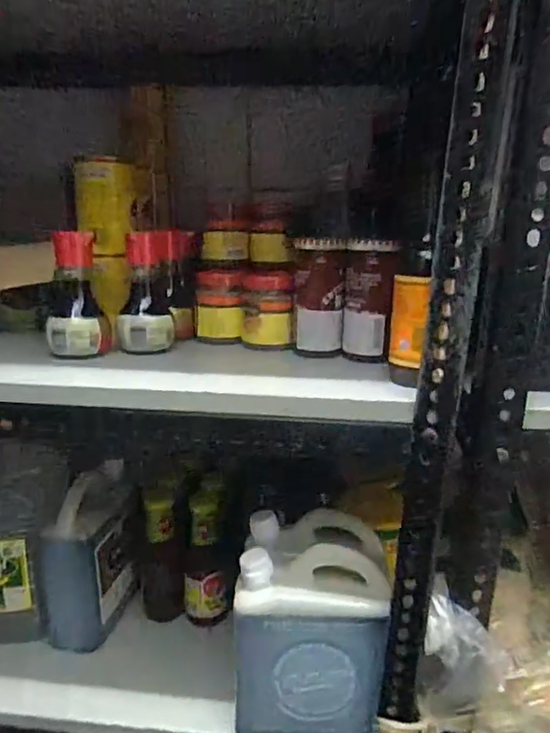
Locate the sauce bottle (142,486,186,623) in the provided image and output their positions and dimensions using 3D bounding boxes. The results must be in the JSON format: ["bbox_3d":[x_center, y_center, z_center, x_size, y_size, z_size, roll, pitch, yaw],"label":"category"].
[{"bbox_3d":[-0.162,0.265,0.782,0.058,0.175,0.067,-4,16,-16],"label":"sauce bottle"}]

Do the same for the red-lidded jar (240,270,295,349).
[{"bbox_3d":[-0.010,-0.069,0.674,0.058,0.090,0.057,-1,15,-6],"label":"red-lidded jar"}]

